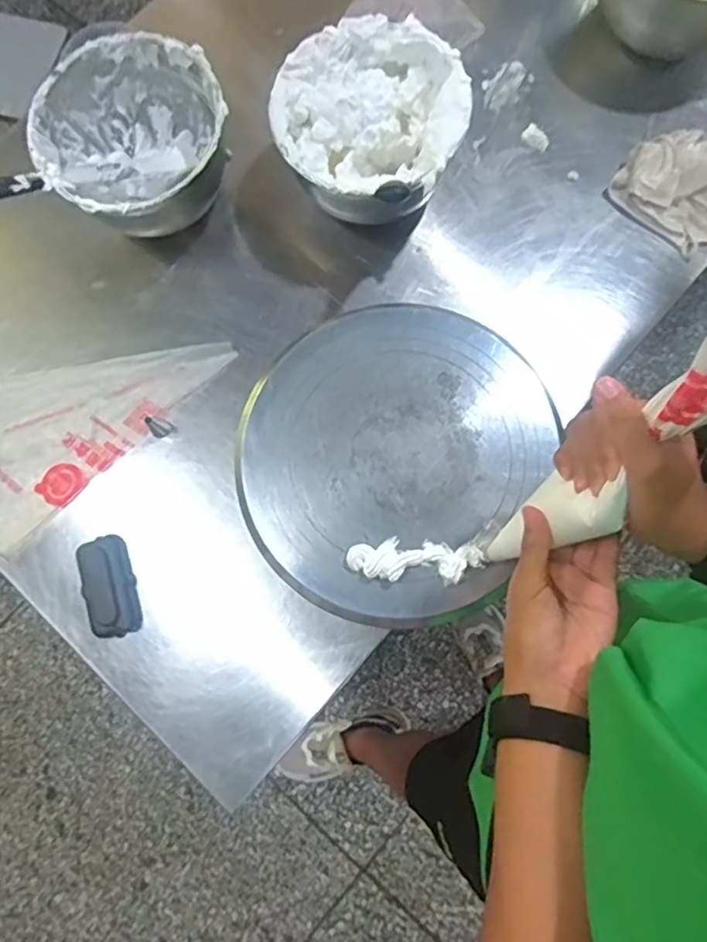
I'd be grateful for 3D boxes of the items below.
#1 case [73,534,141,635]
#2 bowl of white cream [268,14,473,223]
[{"bbox_3d":[-0.271,0.128,0.686,0.052,0.025,0.108,-17,78,-1],"label":"case"},{"bbox_3d":[0.017,-0.378,0.694,0.199,0.129,0.181,-1,78,3],"label":"bowl of white cream"}]

